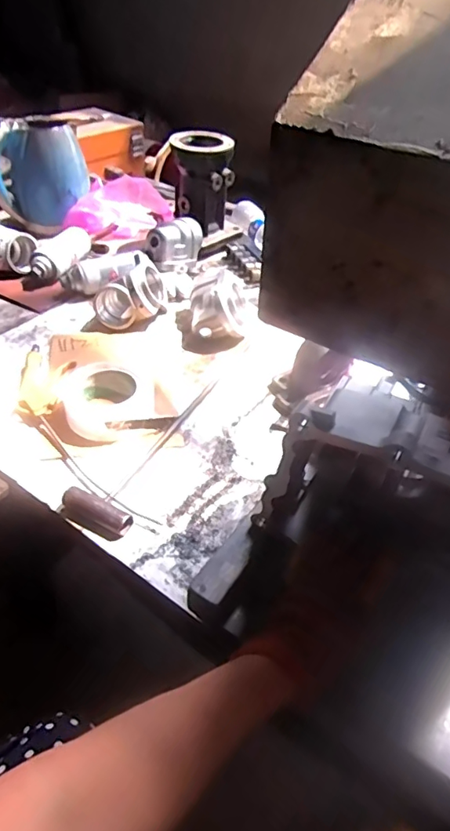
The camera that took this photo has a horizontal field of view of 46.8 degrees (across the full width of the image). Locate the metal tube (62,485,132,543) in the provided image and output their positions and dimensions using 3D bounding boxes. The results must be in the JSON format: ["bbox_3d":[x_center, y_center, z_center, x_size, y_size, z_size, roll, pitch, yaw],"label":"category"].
[{"bbox_3d":[-0.147,0.110,0.585,0.084,0.030,0.029,23,45,20],"label":"metal tube"}]

